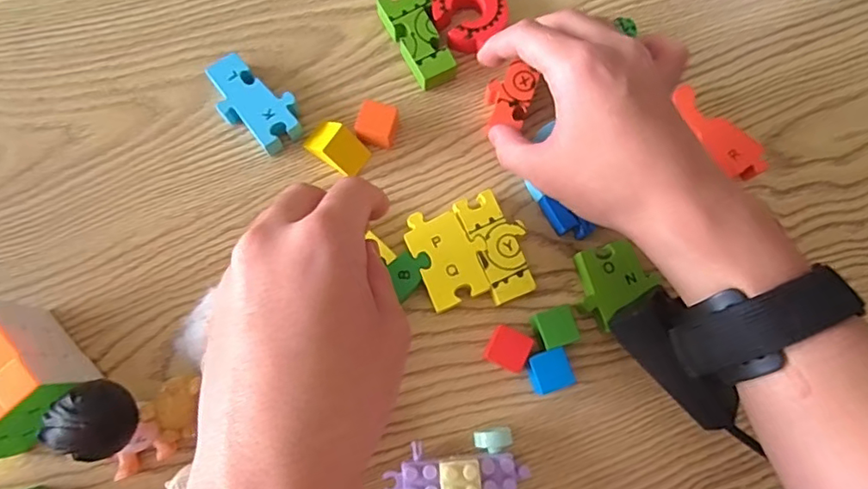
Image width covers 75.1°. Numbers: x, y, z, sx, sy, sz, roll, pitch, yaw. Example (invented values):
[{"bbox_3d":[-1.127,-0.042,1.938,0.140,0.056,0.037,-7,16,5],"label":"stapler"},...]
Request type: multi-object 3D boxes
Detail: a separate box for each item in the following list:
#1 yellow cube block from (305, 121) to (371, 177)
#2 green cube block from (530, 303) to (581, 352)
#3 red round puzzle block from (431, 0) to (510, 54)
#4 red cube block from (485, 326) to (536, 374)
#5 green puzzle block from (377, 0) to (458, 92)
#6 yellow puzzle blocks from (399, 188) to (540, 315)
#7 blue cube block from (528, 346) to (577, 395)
[{"bbox_3d":[-0.058,-0.058,0.336,0.036,0.017,0.022,37,79,6],"label":"yellow cube block"},{"bbox_3d":[0.066,0.047,0.316,0.022,0.019,0.020,-18,79,-6],"label":"green cube block"},{"bbox_3d":[0.022,-0.146,0.357,0.043,0.016,0.050,-30,80,-8],"label":"red round puzzle block"},{"bbox_3d":[0.040,0.058,0.312,0.022,0.020,0.020,26,78,4],"label":"red cube block"},{"bbox_3d":[-0.009,-0.128,0.352,0.030,0.016,0.065,-25,79,-7],"label":"green puzzle block"},{"bbox_3d":[0.020,0.007,0.325,0.061,0.016,0.061,-18,79,-6],"label":"yellow puzzle blocks"},{"bbox_3d":[0.062,0.070,0.311,0.022,0.021,0.021,-18,79,-6],"label":"blue cube block"}]

